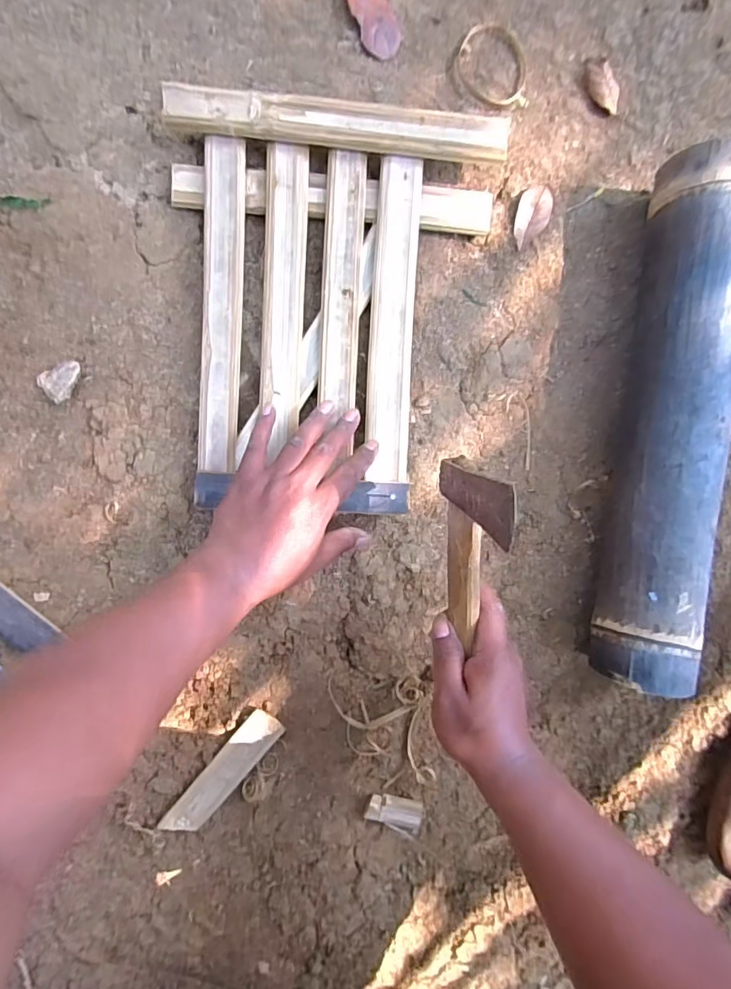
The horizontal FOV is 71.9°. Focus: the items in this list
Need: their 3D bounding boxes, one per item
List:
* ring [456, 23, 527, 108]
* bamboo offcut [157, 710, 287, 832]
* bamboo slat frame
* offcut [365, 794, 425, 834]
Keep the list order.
[{"bbox_3d":[0.120,-0.400,0.470,0.063,0.008,0.072,-9,95,-5],"label":"ring"},{"bbox_3d":[-0.139,0.276,0.498,0.037,0.012,0.144,41,89,-7],"label":"bamboo offcut"},{"bbox_3d":[-0.025,-0.161,0.452,0.273,0.035,0.343,1,94,-6],"label":"bamboo slat frame"},{"bbox_3d":[0.031,0.323,0.510,0.058,0.018,0.037,14,93,-7],"label":"offcut"}]

